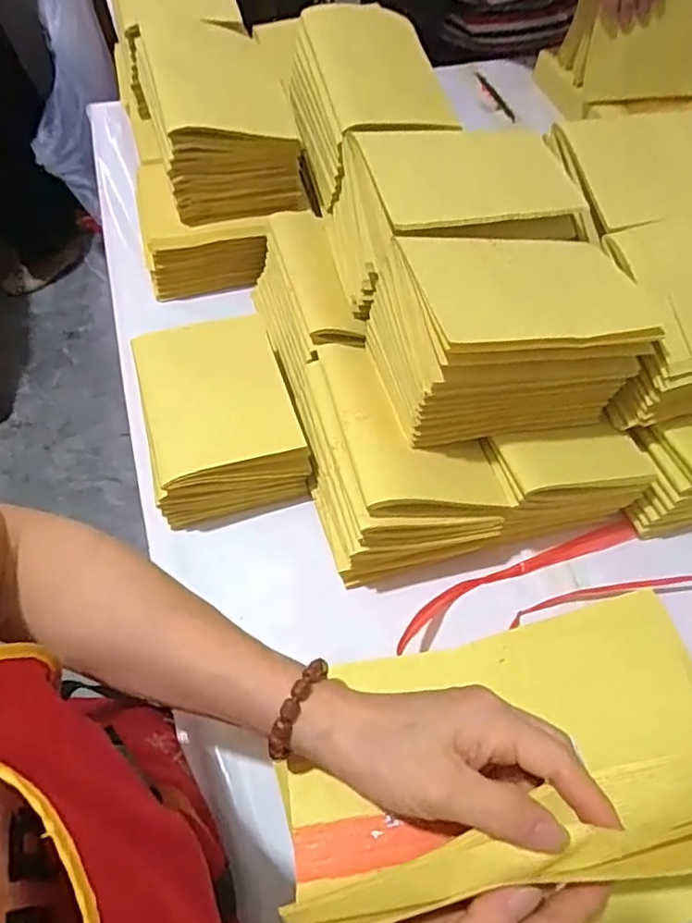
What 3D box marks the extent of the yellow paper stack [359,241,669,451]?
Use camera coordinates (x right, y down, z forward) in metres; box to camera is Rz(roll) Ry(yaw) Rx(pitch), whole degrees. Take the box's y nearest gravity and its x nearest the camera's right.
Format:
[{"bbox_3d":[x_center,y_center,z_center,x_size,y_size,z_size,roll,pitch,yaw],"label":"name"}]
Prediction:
[{"bbox_3d":[0.111,-0.096,0.458,0.164,0.112,0.124,-10,60,-8],"label":"yellow paper stack"}]

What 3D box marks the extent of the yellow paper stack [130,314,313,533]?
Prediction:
[{"bbox_3d":[-0.107,-0.039,0.527,0.120,0.081,0.159,-14,61,-10],"label":"yellow paper stack"}]

